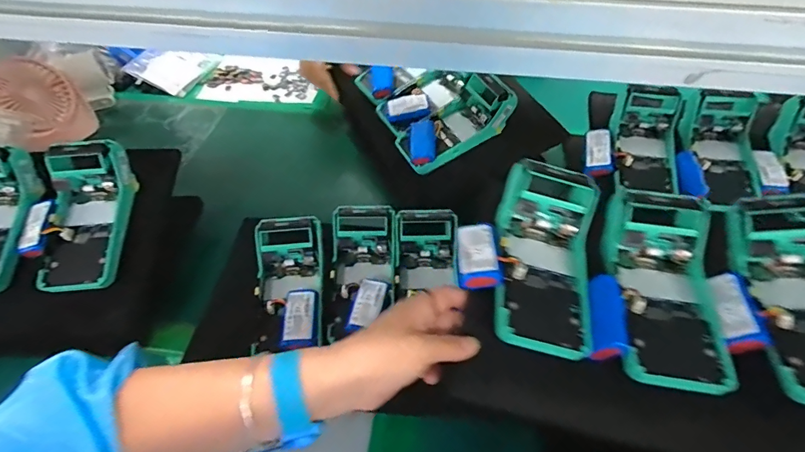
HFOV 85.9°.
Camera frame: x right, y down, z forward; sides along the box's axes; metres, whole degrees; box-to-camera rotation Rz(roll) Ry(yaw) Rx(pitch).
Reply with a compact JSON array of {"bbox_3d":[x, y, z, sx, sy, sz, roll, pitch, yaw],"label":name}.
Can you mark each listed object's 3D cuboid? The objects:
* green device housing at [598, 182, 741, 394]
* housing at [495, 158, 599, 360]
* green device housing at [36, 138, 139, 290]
[{"bbox_3d":[0.223,0.051,0.369,0.085,0.052,0.168,5,61,5],"label":"green device housing"},{"bbox_3d":[0.126,0.029,0.382,0.082,0.055,0.165,8,63,8],"label":"housing"},{"bbox_3d":[-0.360,-0.017,0.479,0.078,0.072,0.163,-3,60,-2],"label":"green device housing"}]

